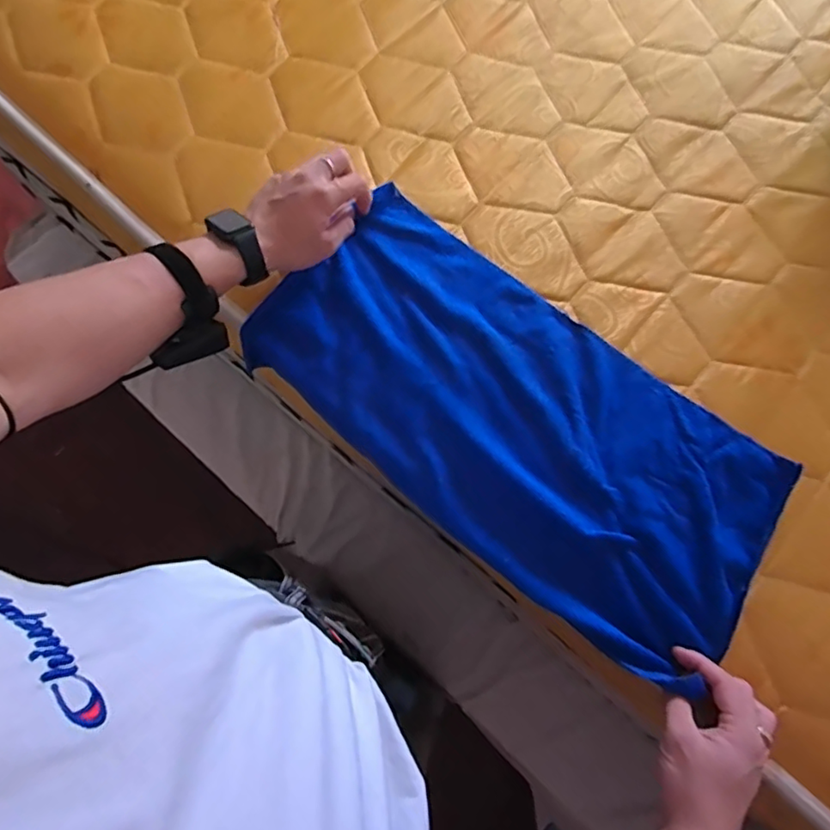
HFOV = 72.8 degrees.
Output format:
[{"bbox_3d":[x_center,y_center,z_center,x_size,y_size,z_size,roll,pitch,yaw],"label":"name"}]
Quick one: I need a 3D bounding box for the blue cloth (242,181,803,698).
[{"bbox_3d":[0.095,0.001,0.562,0.521,0.043,0.245,38,76,10],"label":"blue cloth"}]

